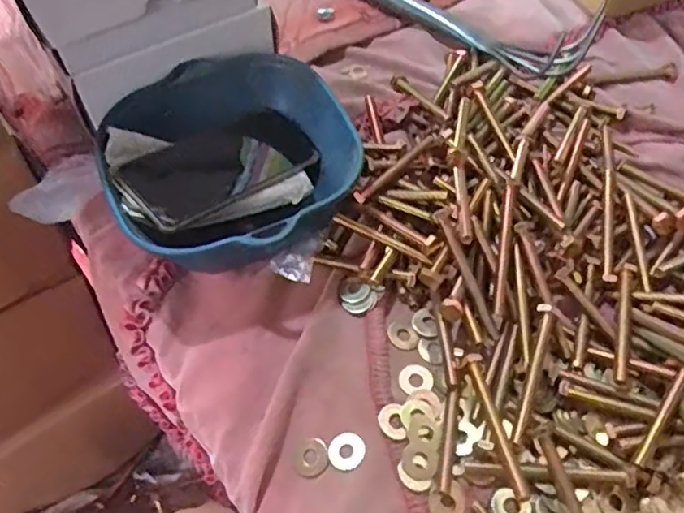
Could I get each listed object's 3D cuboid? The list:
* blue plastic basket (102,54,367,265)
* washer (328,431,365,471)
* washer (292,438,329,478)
[{"bbox_3d":[-0.090,-0.069,0.506,0.190,0.077,0.189,0,57,1],"label":"blue plastic basket"},{"bbox_3d":[0.003,0.133,0.421,0.024,0.004,0.025,0,57,1],"label":"washer"},{"bbox_3d":[-0.021,0.139,0.424,0.023,0.004,0.025,0,57,1],"label":"washer"}]

